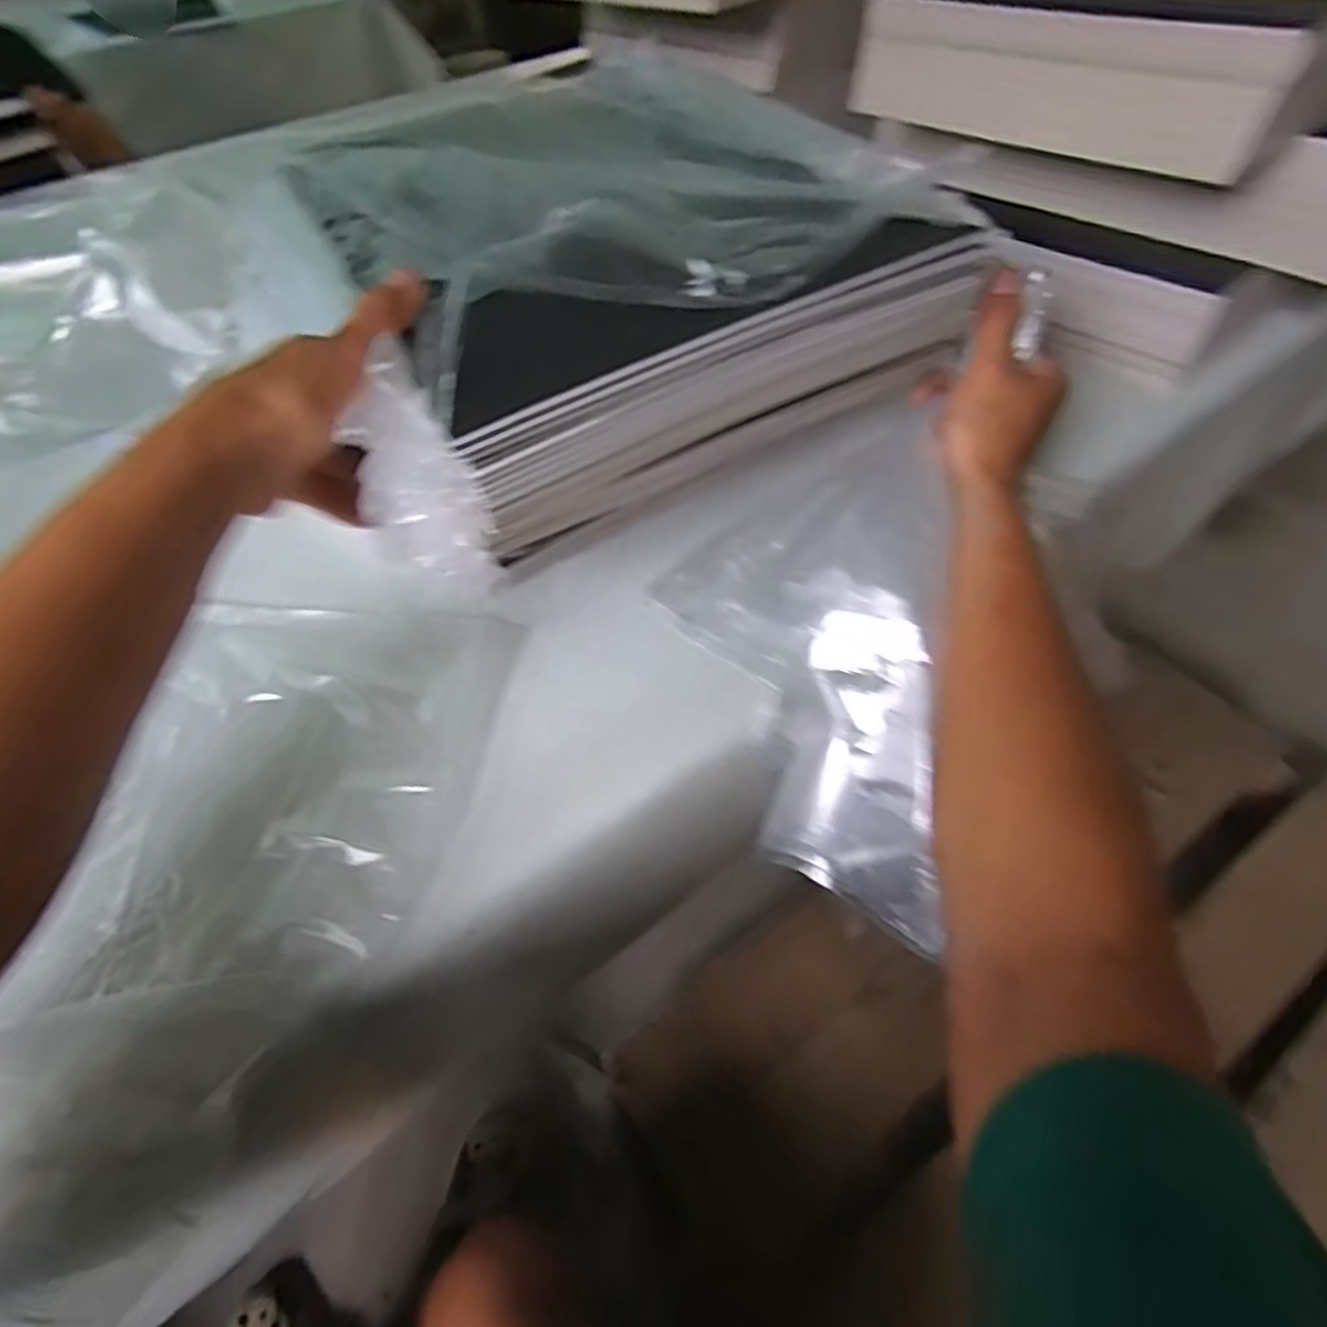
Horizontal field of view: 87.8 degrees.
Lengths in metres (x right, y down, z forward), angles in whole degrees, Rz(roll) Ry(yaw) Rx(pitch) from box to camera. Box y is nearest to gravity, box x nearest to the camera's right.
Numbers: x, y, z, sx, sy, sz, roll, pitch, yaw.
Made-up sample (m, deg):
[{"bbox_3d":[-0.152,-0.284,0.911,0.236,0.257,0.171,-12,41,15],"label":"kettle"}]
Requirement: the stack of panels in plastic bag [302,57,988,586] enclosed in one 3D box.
[{"bbox_3d":[-0.053,-0.216,0.371,0.276,0.088,0.319,-26,55,-15],"label":"stack of panels in plastic bag"}]

